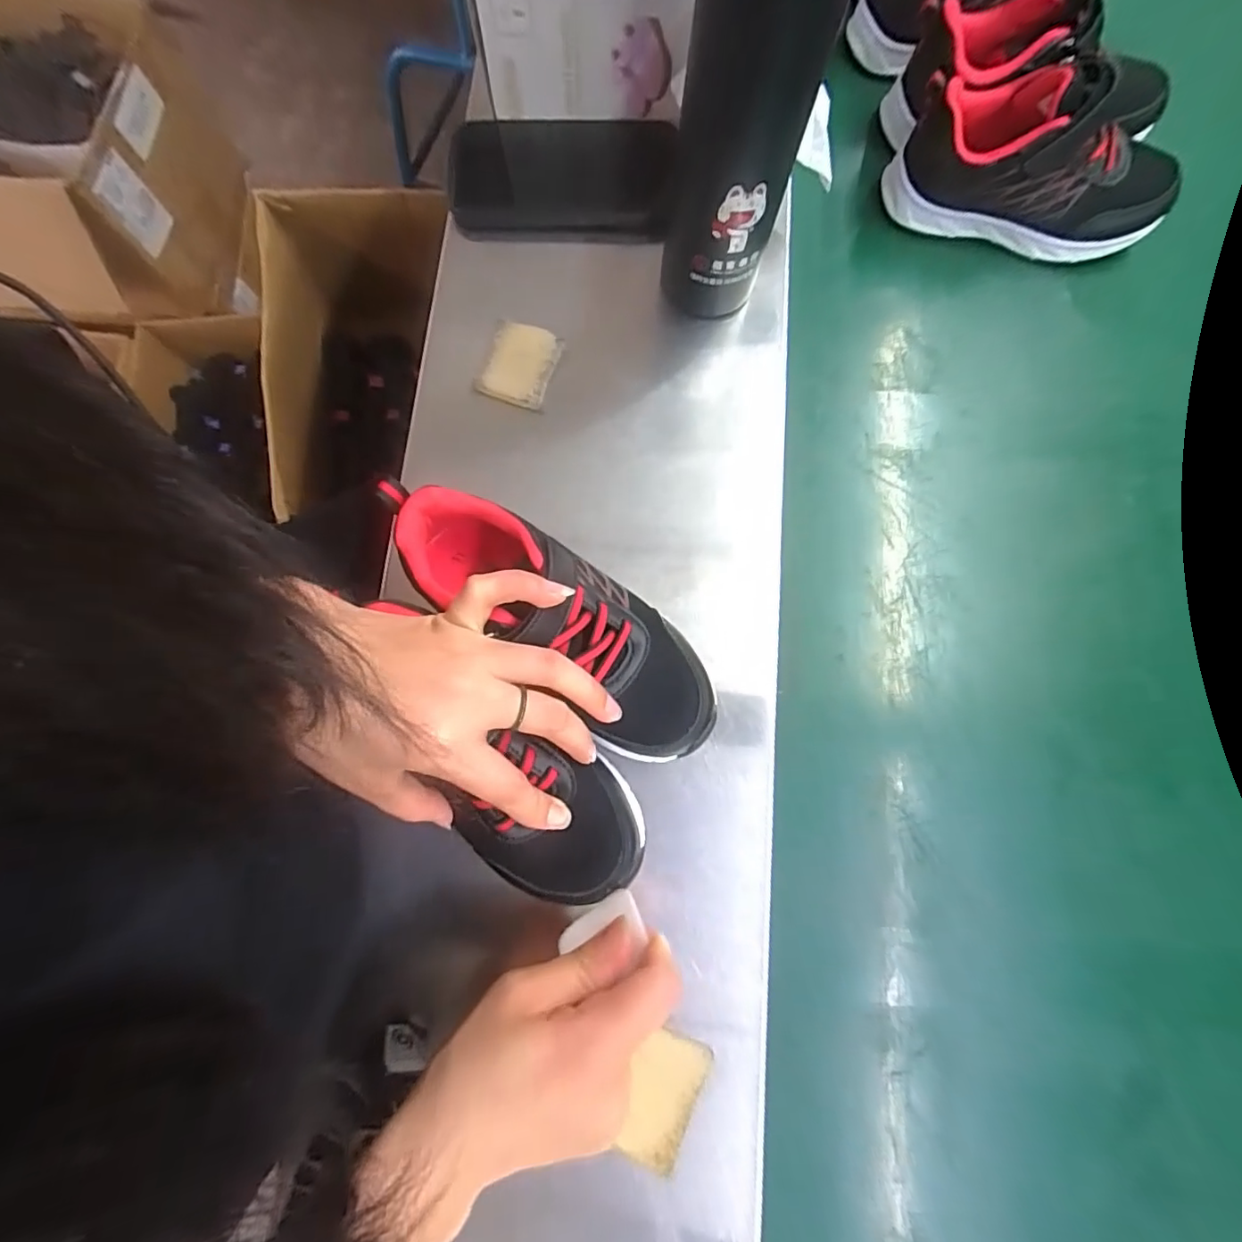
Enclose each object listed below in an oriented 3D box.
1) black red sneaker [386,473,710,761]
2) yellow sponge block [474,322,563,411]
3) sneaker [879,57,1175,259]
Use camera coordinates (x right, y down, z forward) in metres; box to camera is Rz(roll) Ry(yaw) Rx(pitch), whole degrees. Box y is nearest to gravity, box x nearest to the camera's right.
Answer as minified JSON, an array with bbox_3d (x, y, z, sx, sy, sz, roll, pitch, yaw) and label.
[{"bbox_3d":[-0.033,-0.003,0.292,0.192,0.072,0.067,37,80,2],"label":"black red sneaker"},{"bbox_3d":[-0.066,-0.168,0.370,0.044,0.011,0.050,17,79,2],"label":"yellow sponge block"},{"bbox_3d":[0.292,-0.318,0.394,0.184,0.089,0.069,14,79,2],"label":"sneaker"}]

